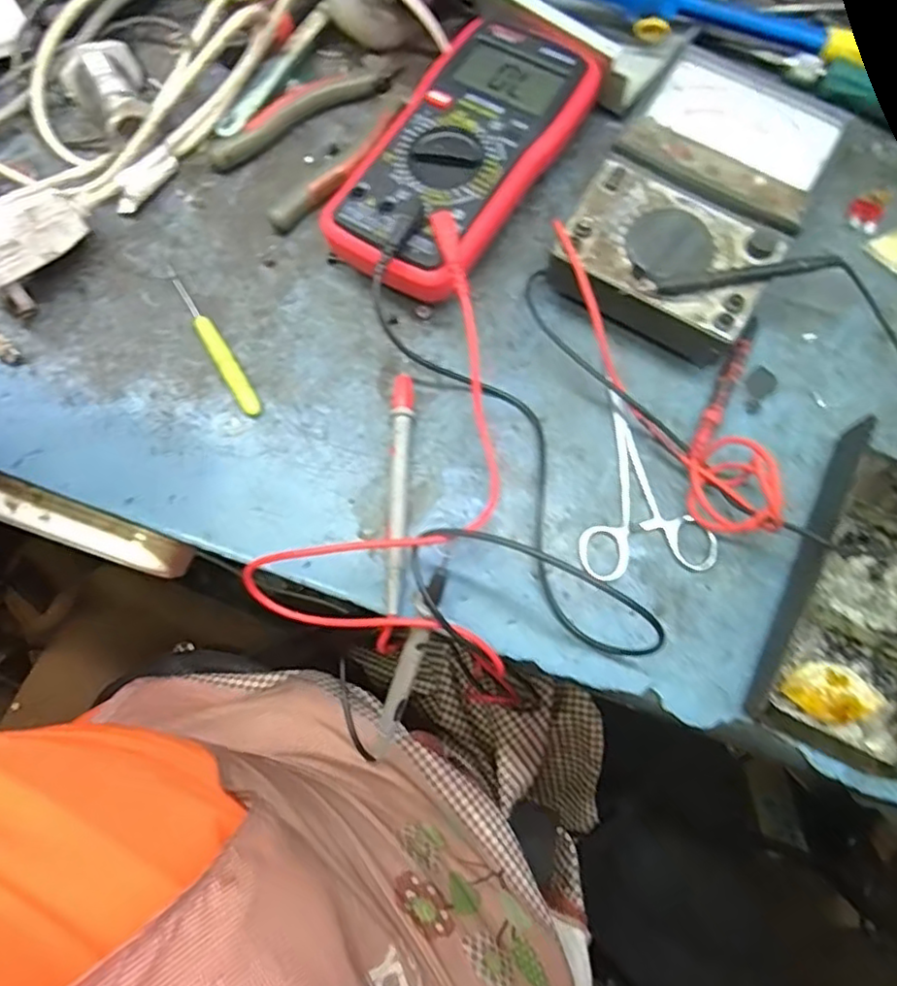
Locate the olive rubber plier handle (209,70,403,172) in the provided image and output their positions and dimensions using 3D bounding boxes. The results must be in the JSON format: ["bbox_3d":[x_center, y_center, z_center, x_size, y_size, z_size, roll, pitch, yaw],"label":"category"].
[{"bbox_3d":[-0.093,-0.242,0.413,0.126,0.014,0.022,-28,75,-9],"label":"olive rubber plier handle"}]

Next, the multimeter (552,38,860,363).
[{"bbox_3d":[0.143,-0.165,0.372,0.112,0.048,0.185,29,75,8],"label":"multimeter"}]

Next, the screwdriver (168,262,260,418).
[{"bbox_3d":[-0.136,-0.089,0.371,0.011,0.010,0.108,-30,76,-9],"label":"screwdriver"}]

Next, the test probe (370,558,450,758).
[{"bbox_3d":[-0.021,0.088,0.333,0.012,0.007,0.125,21,112,6],"label":"test probe"}]

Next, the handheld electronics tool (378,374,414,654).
[{"bbox_3d":[-0.027,0.007,0.341,0.011,0.014,0.145,3,73,0],"label":"handheld electronics tool"}]

